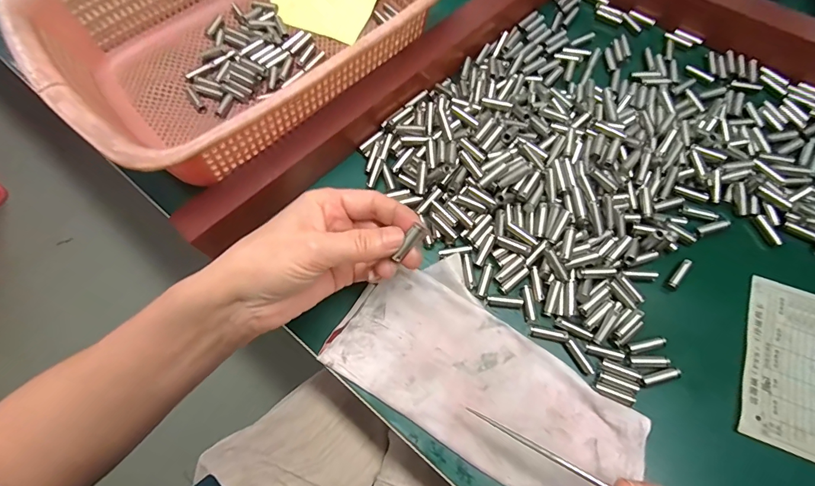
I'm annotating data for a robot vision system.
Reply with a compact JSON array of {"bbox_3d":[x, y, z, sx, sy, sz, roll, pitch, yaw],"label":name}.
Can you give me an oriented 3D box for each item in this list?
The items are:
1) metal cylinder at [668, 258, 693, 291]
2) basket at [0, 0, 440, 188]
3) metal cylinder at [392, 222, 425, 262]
[{"bbox_3d":[0.192,0.022,0.289,0.005,0.004,0.025,39,76,13],"label":"metal cylinder"},{"bbox_3d":[-0.128,-0.182,0.326,0.218,0.080,0.282,43,77,14],"label":"basket"},{"bbox_3d":[0.001,0.000,0.236,0.005,0.004,0.024,38,97,13],"label":"metal cylinder"}]

